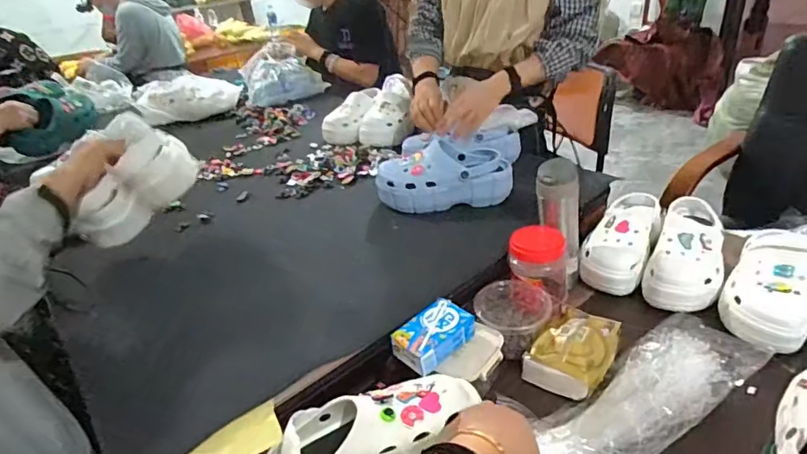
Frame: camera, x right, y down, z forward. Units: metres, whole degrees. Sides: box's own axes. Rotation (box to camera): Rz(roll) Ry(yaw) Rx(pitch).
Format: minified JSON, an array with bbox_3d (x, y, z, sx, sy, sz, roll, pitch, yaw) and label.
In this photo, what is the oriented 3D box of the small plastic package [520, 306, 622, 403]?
[{"bbox_3d":[0.244,0.179,0.725,0.102,0.054,0.135,18,39,35],"label":"small plastic package"}]

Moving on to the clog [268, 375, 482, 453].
[{"bbox_3d":[-0.039,0.243,0.602,0.260,0.081,0.099,-16,32,-15],"label":"clog"}]

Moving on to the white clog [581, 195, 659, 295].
[{"bbox_3d":[0.403,0.016,0.916,0.104,0.097,0.219,16,38,33],"label":"white clog"}]

